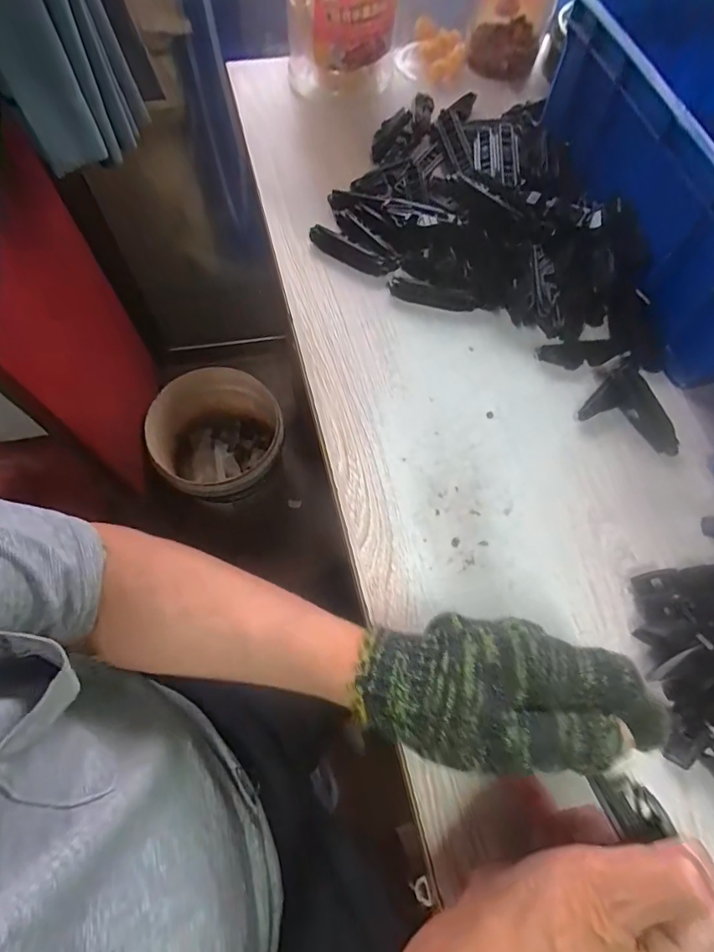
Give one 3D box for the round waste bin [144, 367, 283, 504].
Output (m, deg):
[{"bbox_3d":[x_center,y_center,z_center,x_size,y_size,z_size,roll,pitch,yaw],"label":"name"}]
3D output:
[{"bbox_3d":[-0.283,-0.065,1.033,0.245,0.238,0.259,1,68,-3],"label":"round waste bin"}]

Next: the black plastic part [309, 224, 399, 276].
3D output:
[{"bbox_3d":[-0.003,-0.207,0.445,0.083,0.021,0.016,27,69,7],"label":"black plastic part"}]

